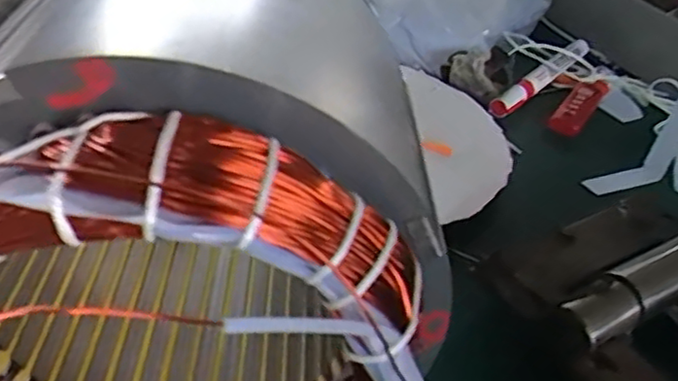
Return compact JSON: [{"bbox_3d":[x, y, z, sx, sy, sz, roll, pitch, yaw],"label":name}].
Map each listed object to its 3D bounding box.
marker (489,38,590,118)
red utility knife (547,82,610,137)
[{"bbox_3d":[0.151,-0.085,0.496,0.013,0.019,0.127,33,44,29],"label":"marker"},{"bbox_3d":[0.171,-0.061,0.478,0.023,0.011,0.074,26,41,23],"label":"red utility knife"}]

